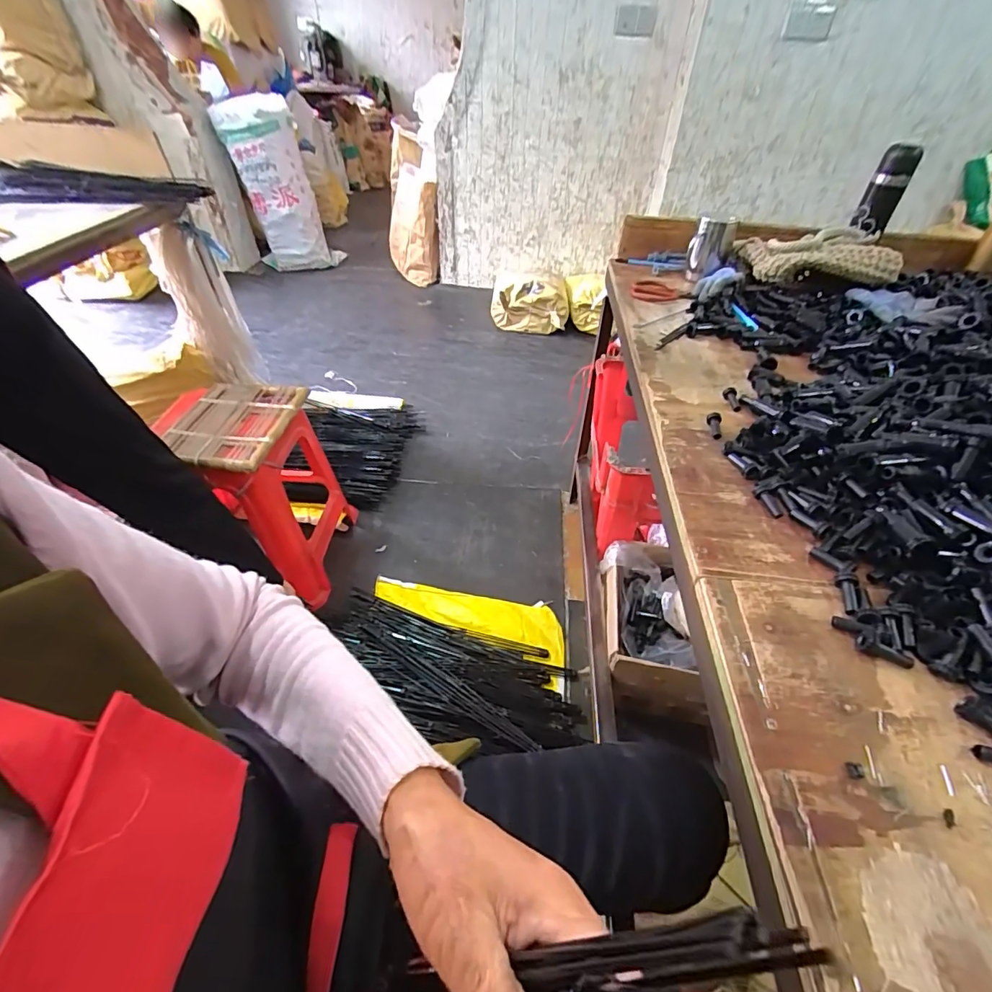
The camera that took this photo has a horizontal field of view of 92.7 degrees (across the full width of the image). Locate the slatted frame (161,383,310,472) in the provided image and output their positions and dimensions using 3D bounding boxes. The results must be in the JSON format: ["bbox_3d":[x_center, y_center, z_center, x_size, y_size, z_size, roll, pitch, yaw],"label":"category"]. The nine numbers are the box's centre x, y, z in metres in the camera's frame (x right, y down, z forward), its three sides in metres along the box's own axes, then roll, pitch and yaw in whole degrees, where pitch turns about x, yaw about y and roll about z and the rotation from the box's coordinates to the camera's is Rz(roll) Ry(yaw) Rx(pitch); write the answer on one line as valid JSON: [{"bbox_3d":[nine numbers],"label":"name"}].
[{"bbox_3d":[-0.589,-0.161,1.067,0.236,0.040,0.284,7,44,5],"label":"slatted frame"}]

